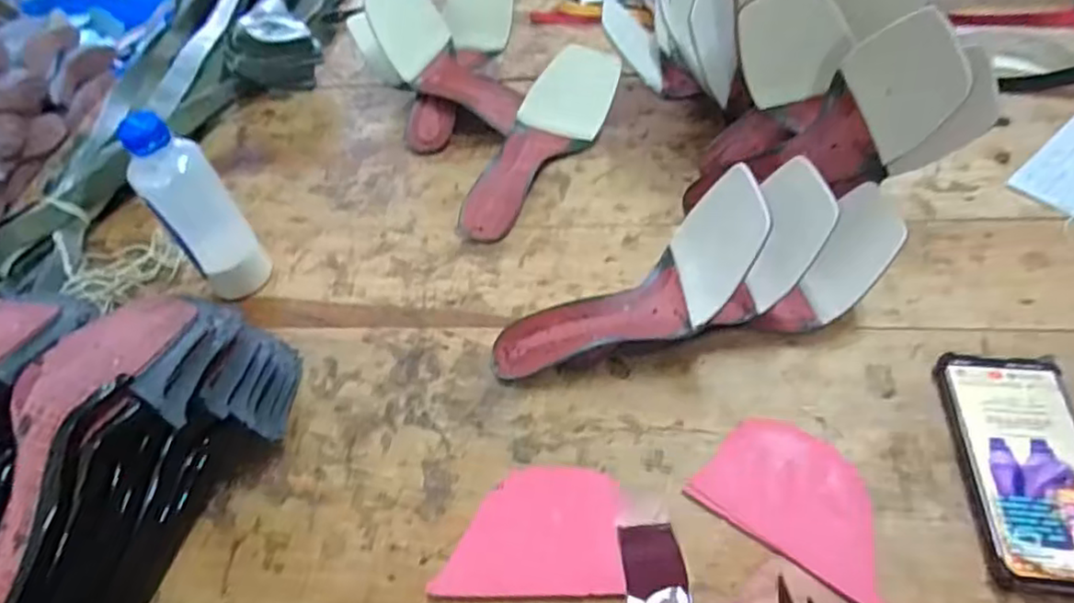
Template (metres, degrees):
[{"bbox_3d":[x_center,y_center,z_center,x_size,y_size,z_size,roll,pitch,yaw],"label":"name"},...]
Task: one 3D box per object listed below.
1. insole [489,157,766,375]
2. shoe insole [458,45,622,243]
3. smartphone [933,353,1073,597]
[{"bbox_3d":[0.071,-0.002,0.497,0.235,0.051,0.083,-30,48,18],"label":"insole"},{"bbox_3d":[-0.005,-0.156,0.659,0.084,0.054,0.231,24,69,23],"label":"shoe insole"},{"bbox_3d":[0.323,0.107,0.432,0.079,0.017,0.164,4,51,9],"label":"smartphone"}]

